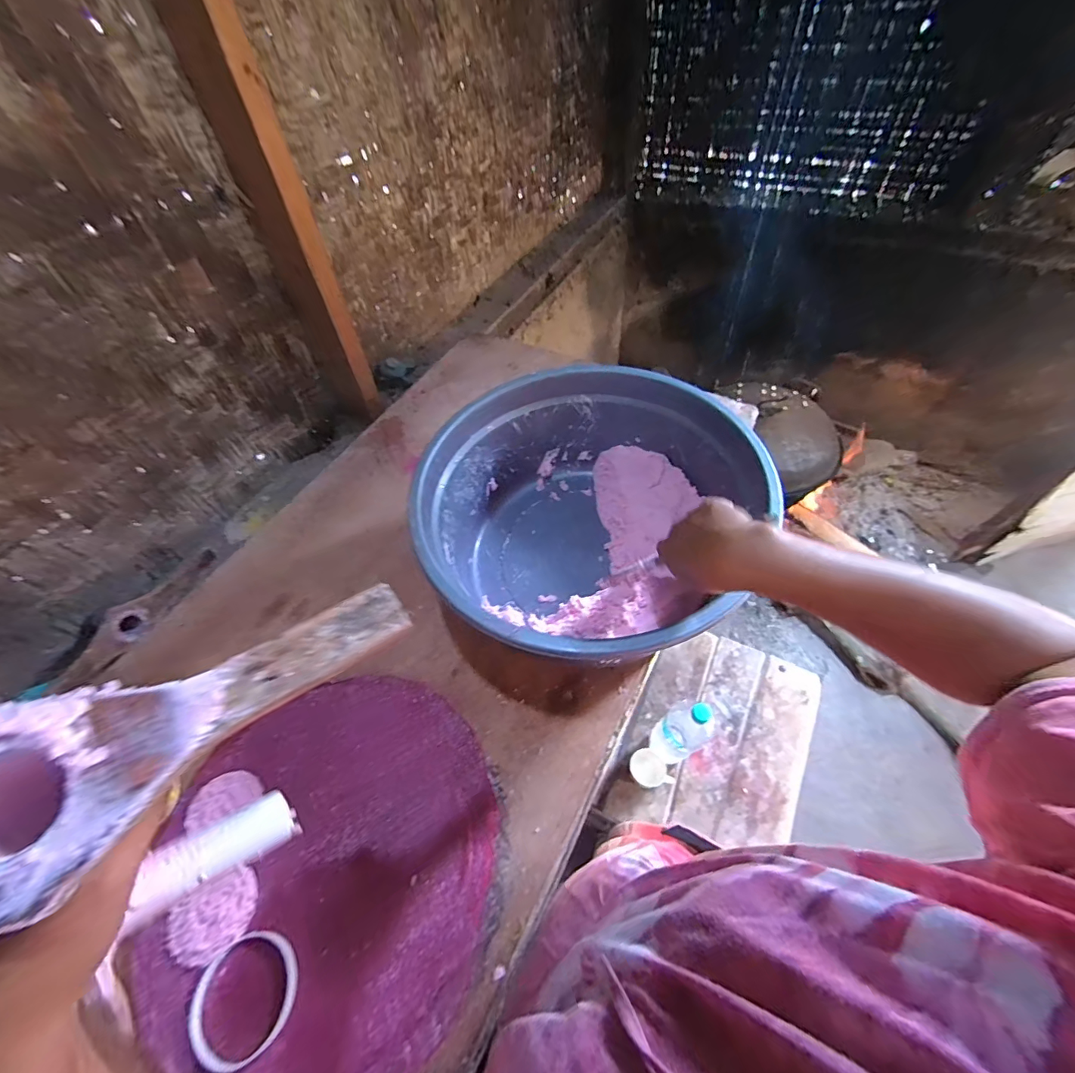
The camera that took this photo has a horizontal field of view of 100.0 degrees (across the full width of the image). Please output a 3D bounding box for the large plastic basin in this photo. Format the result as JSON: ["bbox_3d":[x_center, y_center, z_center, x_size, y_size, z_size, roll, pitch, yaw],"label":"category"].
[{"bbox_3d":[0.052,-0.019,0.594,0.388,0.188,0.372,-2,55,3],"label":"large plastic basin"}]

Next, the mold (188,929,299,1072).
[{"bbox_3d":[-0.268,0.422,0.414,0.092,0.009,0.089,-2,55,3],"label":"mold"}]

